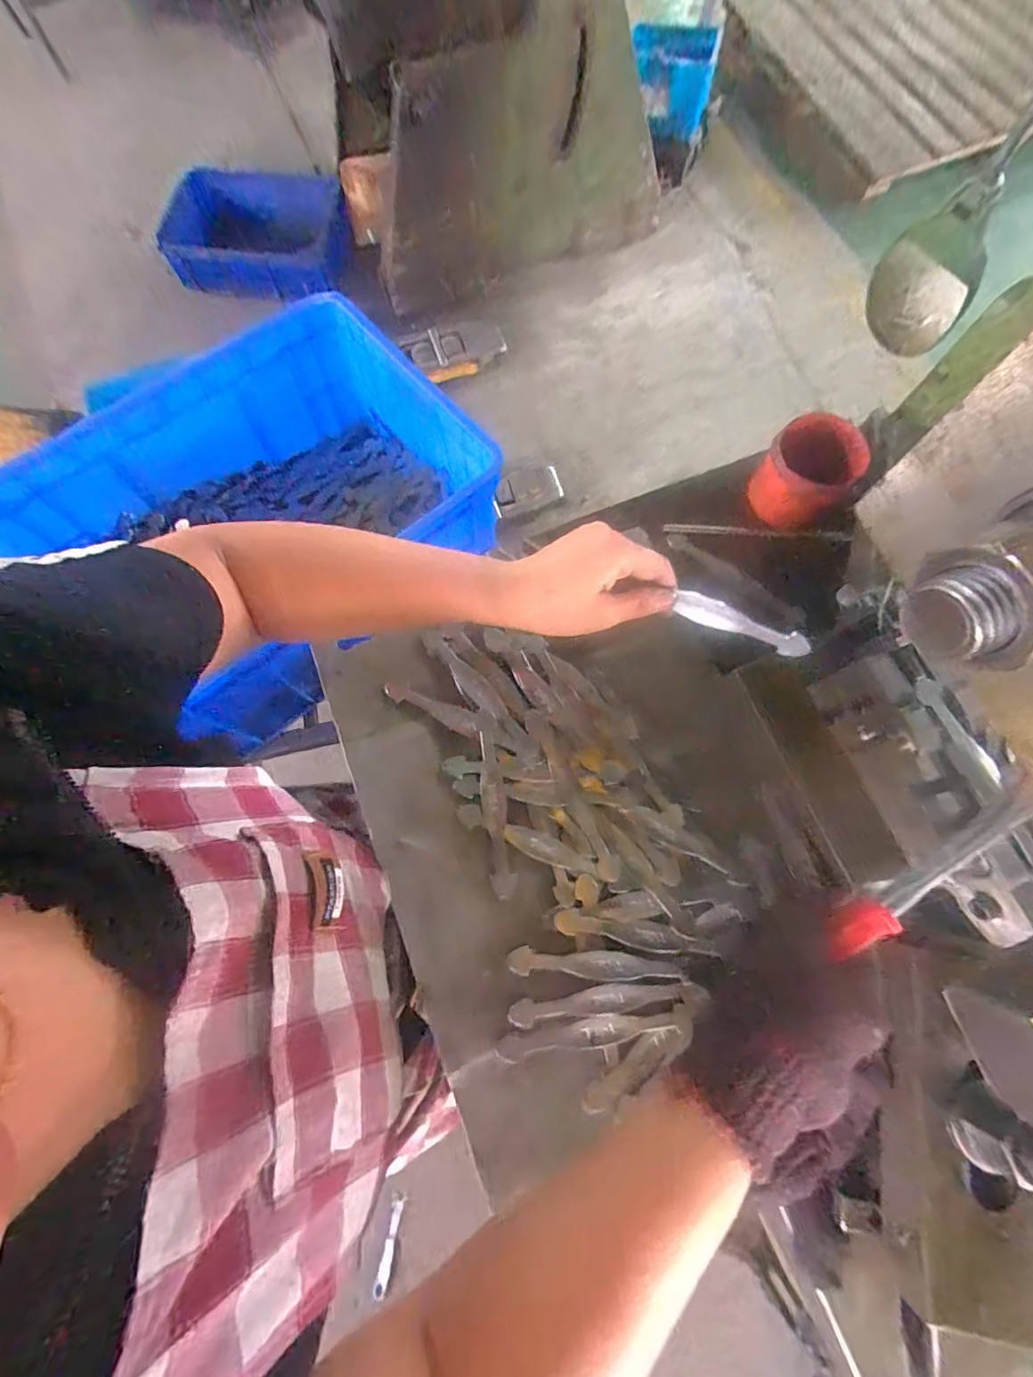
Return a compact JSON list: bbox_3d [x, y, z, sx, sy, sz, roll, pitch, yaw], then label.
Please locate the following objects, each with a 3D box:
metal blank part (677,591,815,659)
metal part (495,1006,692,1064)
[{"bbox_3d":[0.156,-0.045,0.368,0.095,0.017,0.014,21,75,-1],"label":"metal blank part"},{"bbox_3d":[0.057,0.253,0.388,0.143,0.008,0.020,-9,74,-3],"label":"metal part"}]

